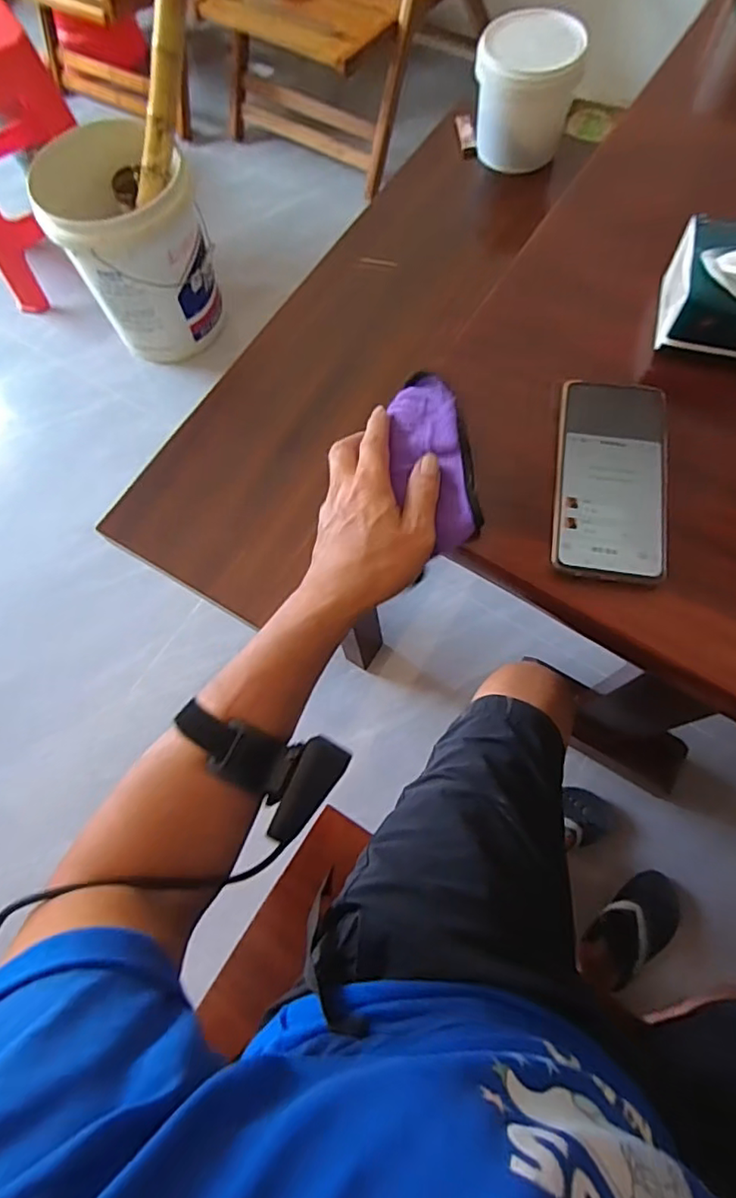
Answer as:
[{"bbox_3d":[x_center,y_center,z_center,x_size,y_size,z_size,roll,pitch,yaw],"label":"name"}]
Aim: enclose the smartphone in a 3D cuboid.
[{"bbox_3d":[0.181,-0.091,0.430,0.078,0.007,0.165,8,71,6],"label":"smartphone"}]

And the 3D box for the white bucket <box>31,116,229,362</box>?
[{"bbox_3d":[-0.505,-0.768,1.320,0.288,0.410,0.288,-1,70,3],"label":"white bucket"}]

